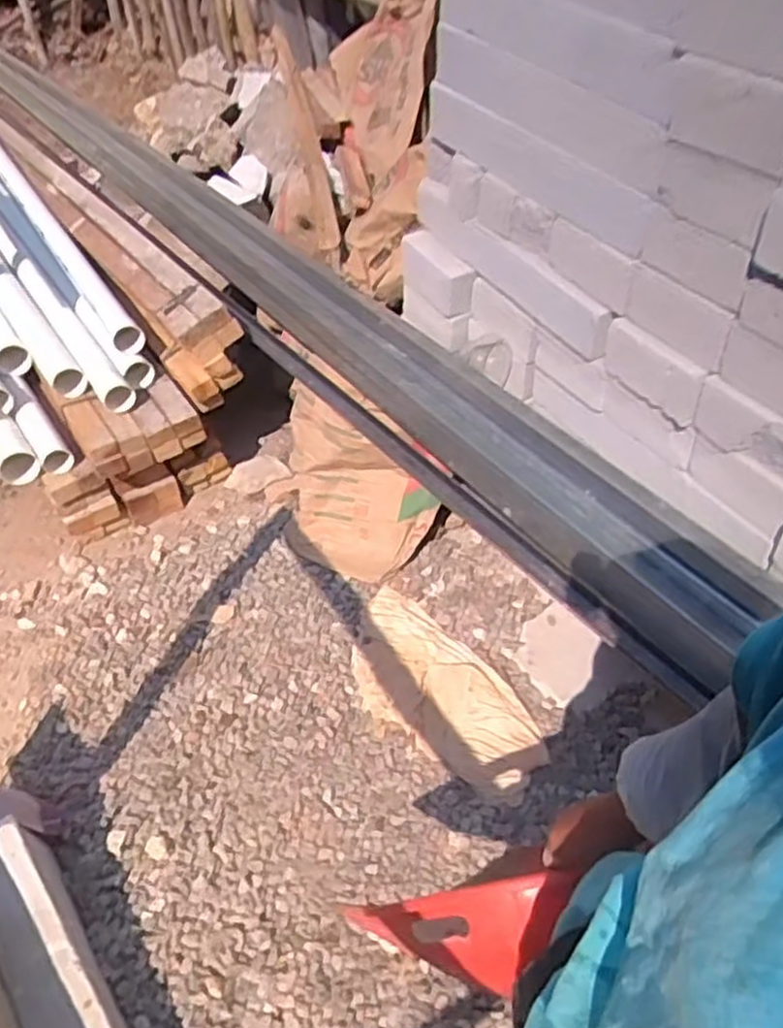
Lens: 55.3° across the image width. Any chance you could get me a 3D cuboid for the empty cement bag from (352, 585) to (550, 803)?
[{"bbox_3d":[0.084,0.351,1.512,0.231,0.054,0.513,-33,55,-24],"label":"empty cement bag"}]

